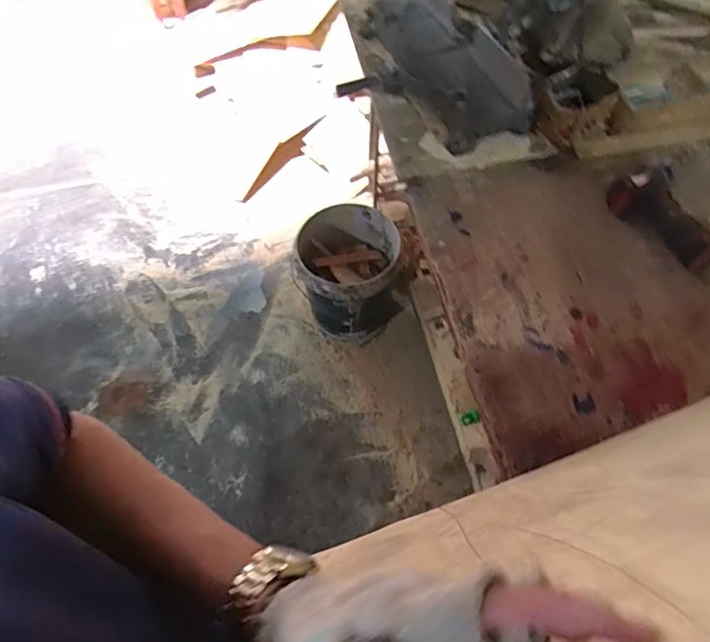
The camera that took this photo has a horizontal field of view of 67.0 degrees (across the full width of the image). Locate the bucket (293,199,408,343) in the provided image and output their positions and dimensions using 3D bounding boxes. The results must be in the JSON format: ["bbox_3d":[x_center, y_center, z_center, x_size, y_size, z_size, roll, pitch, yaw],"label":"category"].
[{"bbox_3d":[-0.011,-0.139,1.636,0.317,0.326,0.314,0,59,1],"label":"bucket"}]

